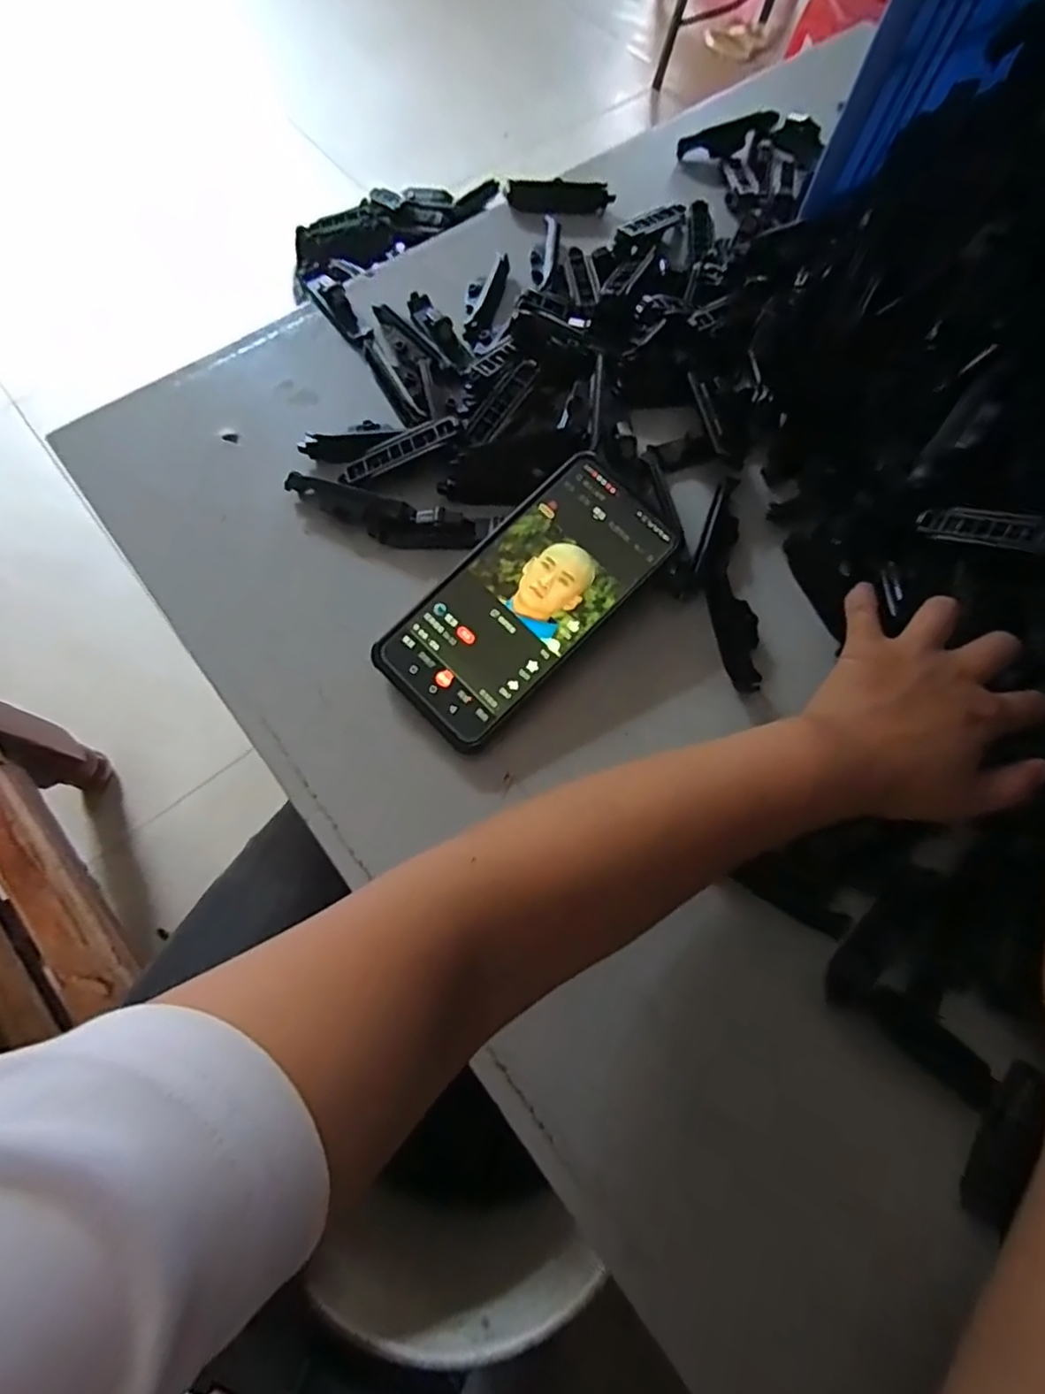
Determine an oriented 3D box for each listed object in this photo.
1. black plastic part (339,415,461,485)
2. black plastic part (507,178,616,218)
[{"bbox_3d":[-0.074,-0.149,0.384,0.076,0.005,0.016,-23,72,6],"label":"black plastic part"},{"bbox_3d":[0.029,-0.379,0.483,0.077,0.016,0.017,-5,70,-3],"label":"black plastic part"}]

